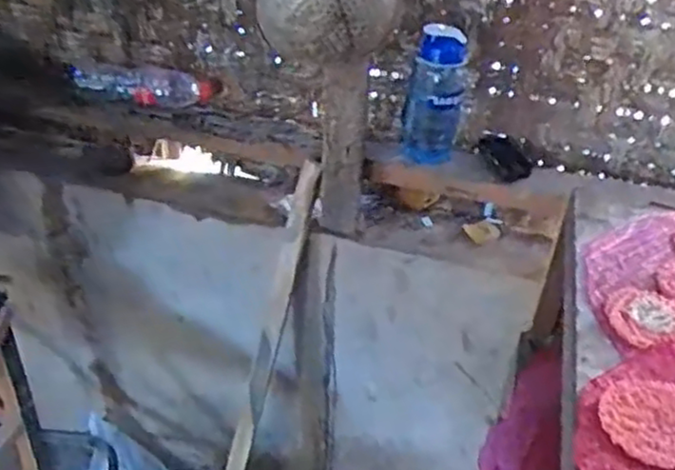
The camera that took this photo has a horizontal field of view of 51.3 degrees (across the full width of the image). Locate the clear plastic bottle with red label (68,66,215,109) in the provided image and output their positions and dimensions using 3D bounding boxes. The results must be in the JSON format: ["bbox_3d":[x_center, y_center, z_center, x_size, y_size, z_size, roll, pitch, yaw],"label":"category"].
[{"bbox_3d":[-0.335,-0.248,1.197,0.234,0.051,0.060,6,40,8],"label":"clear plastic bottle with red label"}]

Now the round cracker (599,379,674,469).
[{"bbox_3d":[0.250,0.145,0.554,0.078,0.005,0.080,0,40,0],"label":"round cracker"}]

